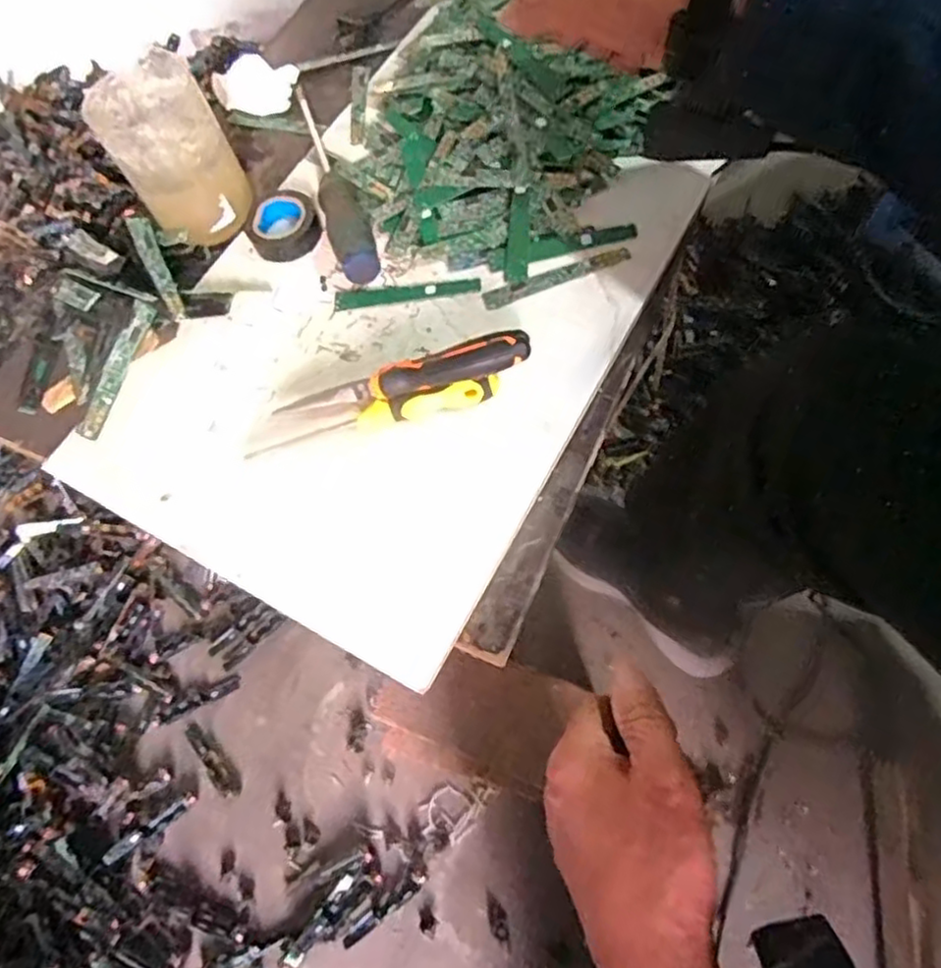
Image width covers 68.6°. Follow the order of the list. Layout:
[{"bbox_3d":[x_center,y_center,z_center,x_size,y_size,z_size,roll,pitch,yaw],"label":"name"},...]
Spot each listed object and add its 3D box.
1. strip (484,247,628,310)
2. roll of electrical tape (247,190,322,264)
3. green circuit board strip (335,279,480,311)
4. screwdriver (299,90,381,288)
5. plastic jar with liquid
[{"bbox_3d":[0.058,-0.137,0.462,0.101,0.004,0.016,-18,64,0],"label":"strip"},{"bbox_3d":[-0.136,-0.188,0.501,0.051,0.021,0.051,-4,63,8],"label":"roll of electrical tape"},{"bbox_3d":[-0.043,-0.131,0.470,0.099,0.004,0.014,-6,73,5],"label":"green circuit board strip"},{"bbox_3d":[-0.101,-0.231,0.509,0.029,0.026,0.232,-17,62,1],"label":"screwdriver"},{"bbox_3d":[-0.210,-0.234,0.487,0.075,0.094,0.080,-4,63,8],"label":"plastic jar with liquid"}]

